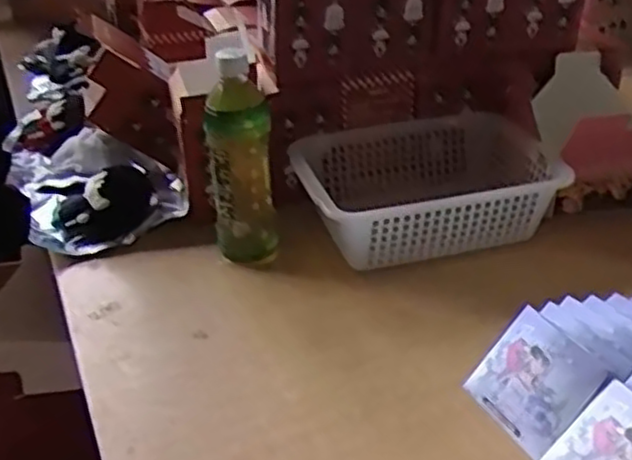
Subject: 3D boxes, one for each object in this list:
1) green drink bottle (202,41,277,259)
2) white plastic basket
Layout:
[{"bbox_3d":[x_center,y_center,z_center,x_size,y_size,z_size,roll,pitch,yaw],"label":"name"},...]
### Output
[{"bbox_3d":[-0.080,-0.069,0.782,0.066,0.223,0.067,-7,31,-10],"label":"green drink bottle"},{"bbox_3d":[0.125,-0.041,0.829,0.287,0.094,0.183,-10,32,-14],"label":"white plastic basket"}]

